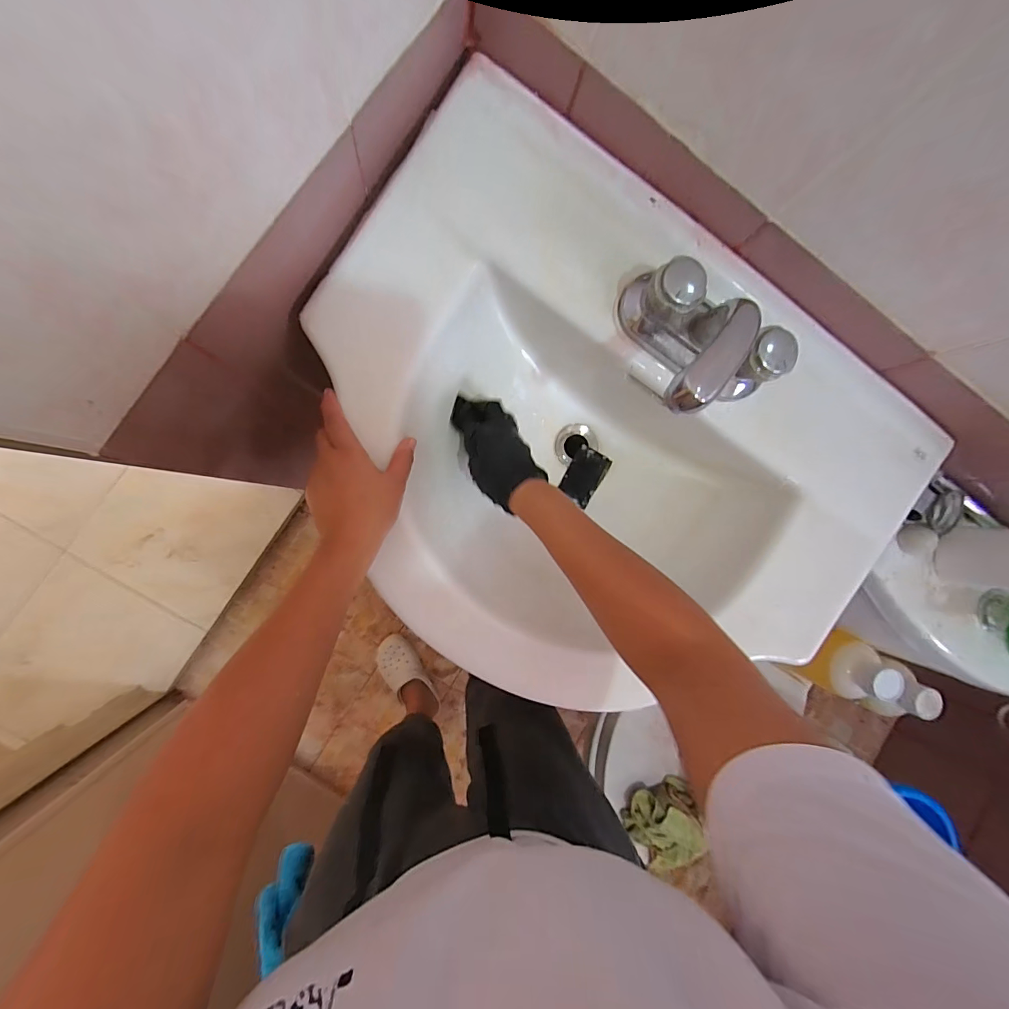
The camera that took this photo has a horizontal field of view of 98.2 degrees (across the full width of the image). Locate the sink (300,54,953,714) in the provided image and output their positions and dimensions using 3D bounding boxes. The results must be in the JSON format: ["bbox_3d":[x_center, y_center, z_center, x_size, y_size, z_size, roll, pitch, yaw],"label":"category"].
[{"bbox_3d":[0.099,-0.049,0.484,0.604,0.219,0.462,31,85,-8],"label":"sink"}]

